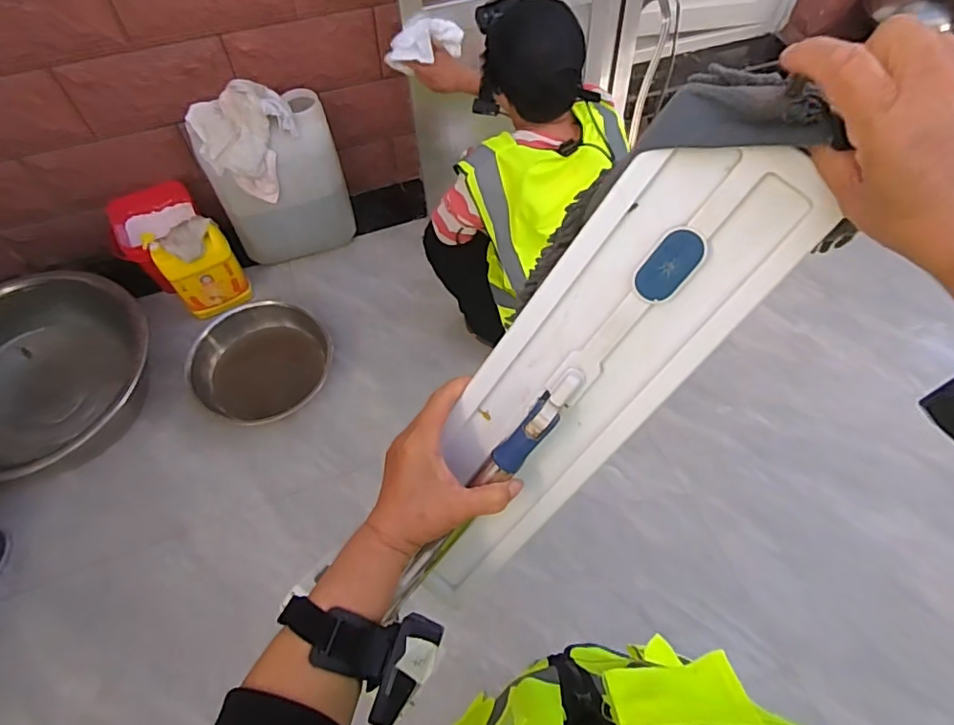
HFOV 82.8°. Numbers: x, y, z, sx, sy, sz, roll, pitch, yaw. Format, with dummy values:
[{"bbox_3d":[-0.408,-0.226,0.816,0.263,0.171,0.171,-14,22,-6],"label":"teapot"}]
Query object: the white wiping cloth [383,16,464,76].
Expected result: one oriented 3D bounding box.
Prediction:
[{"bbox_3d":[-0.134,-0.782,1.327,0.194,0.108,0.053,-17,61,8],"label":"white wiping cloth"}]

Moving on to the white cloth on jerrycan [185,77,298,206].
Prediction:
[{"bbox_3d":[-0.625,-0.605,1.472,0.189,0.219,0.236,33,65,16],"label":"white cloth on jerrycan"}]

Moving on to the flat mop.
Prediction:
[{"bbox_3d":[0.058,0.035,0.397,0.128,0.412,0.049,41,25,20],"label":"flat mop"}]

